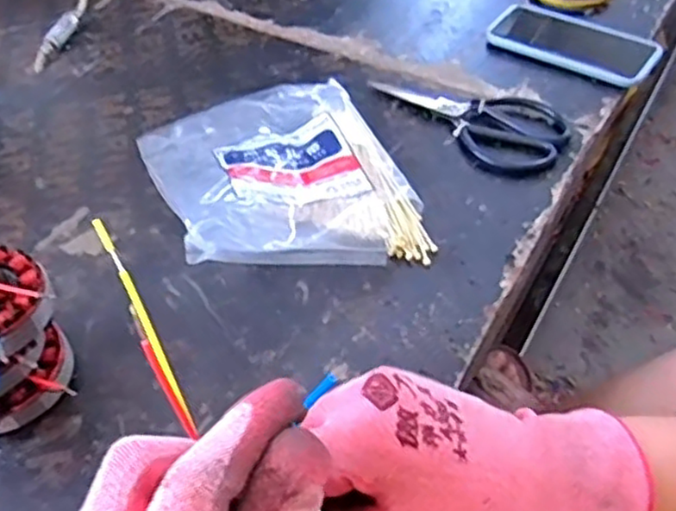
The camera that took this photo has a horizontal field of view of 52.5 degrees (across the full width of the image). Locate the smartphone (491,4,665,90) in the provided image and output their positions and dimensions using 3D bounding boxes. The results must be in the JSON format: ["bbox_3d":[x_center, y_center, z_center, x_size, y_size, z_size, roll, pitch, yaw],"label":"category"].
[{"bbox_3d":[0.249,-0.225,0.728,0.171,0.017,0.082,29,57,25],"label":"smartphone"}]

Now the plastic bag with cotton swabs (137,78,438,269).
[{"bbox_3d":[-0.052,-0.081,0.587,0.197,0.073,0.251,-19,51,-13],"label":"plastic bag with cotton swabs"}]

